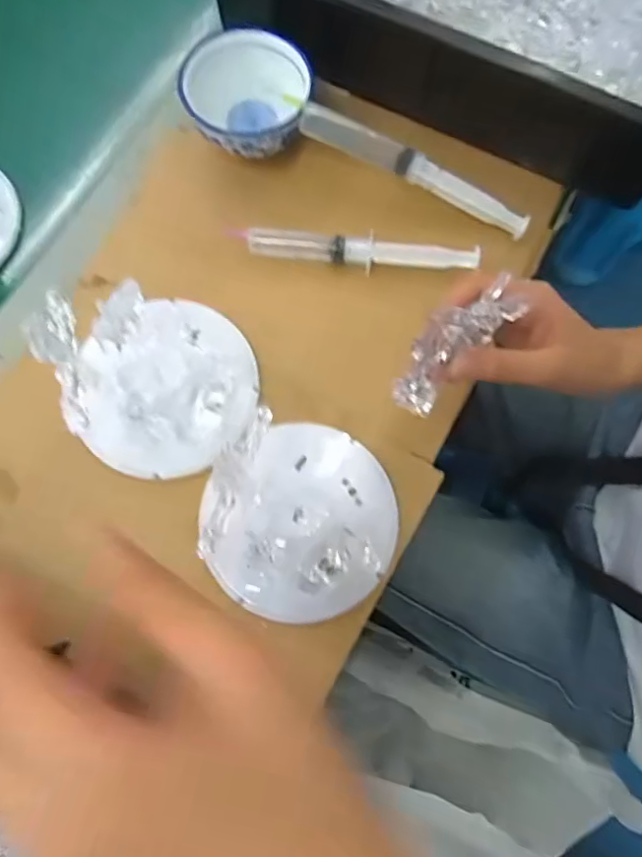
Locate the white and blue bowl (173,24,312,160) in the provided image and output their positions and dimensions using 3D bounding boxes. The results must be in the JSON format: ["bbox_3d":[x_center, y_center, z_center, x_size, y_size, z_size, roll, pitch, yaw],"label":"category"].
[{"bbox_3d":[-0.060,-0.255,0.436,0.098,0.043,0.100,0,75,-1],"label":"white and blue bowl"}]

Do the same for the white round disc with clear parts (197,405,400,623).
[{"bbox_3d":[-0.014,0.058,0.369,0.125,0.021,0.126,0,75,-1],"label":"white round disc with clear parts"}]

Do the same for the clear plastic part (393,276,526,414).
[{"bbox_3d":[0.070,-0.045,0.302,0.028,0.026,0.085,45,113,10],"label":"clear plastic part"}]

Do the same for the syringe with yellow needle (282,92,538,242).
[{"bbox_3d":[0.068,-0.198,0.424,0.201,0.018,0.017,23,75,-8],"label":"syringe with yellow needle"}]

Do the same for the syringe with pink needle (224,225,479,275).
[{"bbox_3d":[0.027,-0.136,0.425,0.183,0.015,0.025,4,75,0],"label":"syringe with pink needle"}]

